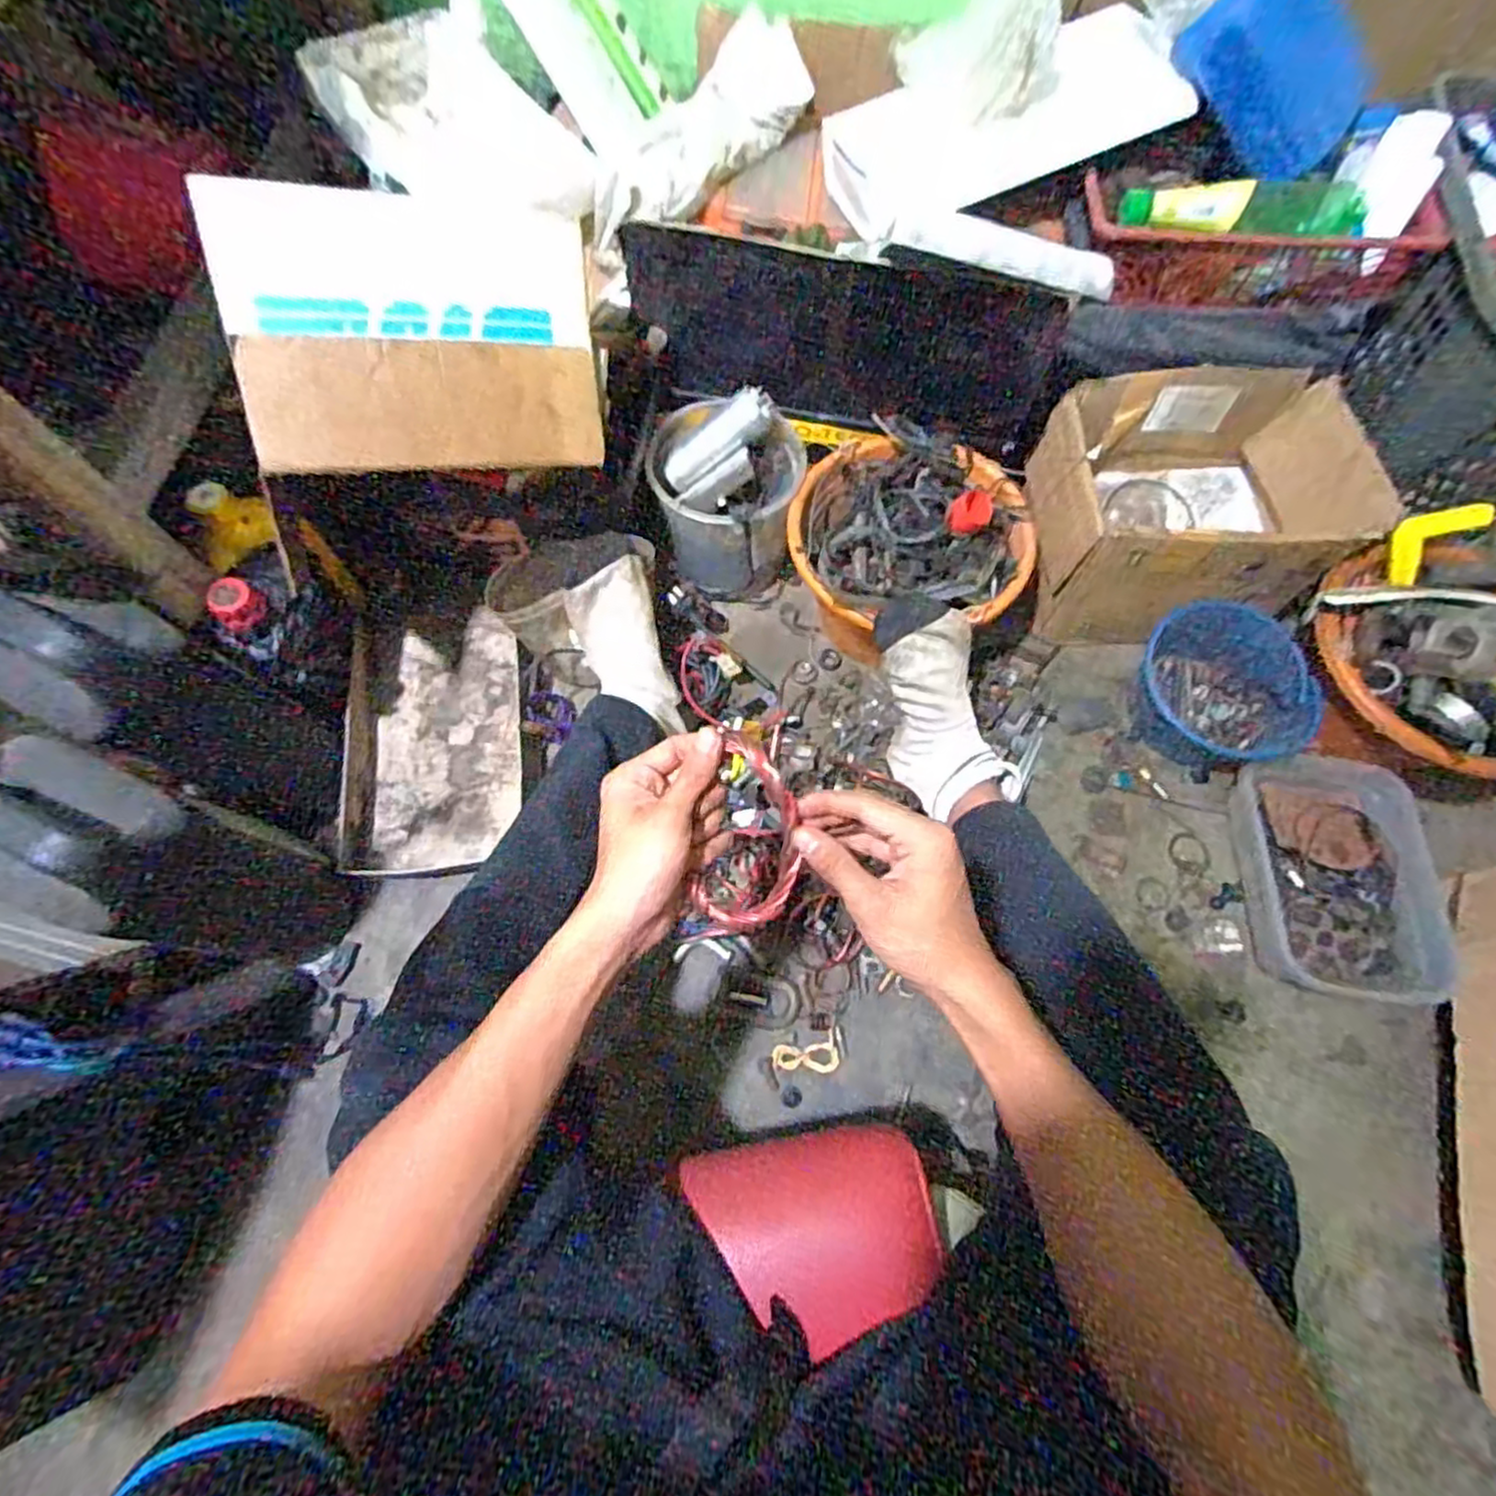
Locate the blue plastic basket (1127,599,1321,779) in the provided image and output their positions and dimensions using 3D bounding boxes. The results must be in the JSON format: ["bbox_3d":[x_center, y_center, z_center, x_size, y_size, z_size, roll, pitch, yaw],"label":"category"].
[{"bbox_3d":[0.524,-0.067,0.810,0.150,0.092,0.178,-12,70,-5],"label":"blue plastic basket"}]

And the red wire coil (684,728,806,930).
[{"bbox_3d":[0.002,0.051,0.427,0.058,0.031,0.110,6,101,2],"label":"red wire coil"}]

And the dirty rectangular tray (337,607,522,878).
[{"bbox_3d":[-0.349,-0.017,0.810,0.172,0.068,0.306,0,69,-1],"label":"dirty rectangular tray"}]

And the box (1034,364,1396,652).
[{"bbox_3d":[0.476,-0.271,0.819,0.314,0.183,0.236,1,69,0],"label":"box"}]

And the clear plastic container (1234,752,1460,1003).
[{"bbox_3d":[0.609,0.130,0.743,0.174,0.049,0.240,4,69,1],"label":"clear plastic container"}]

